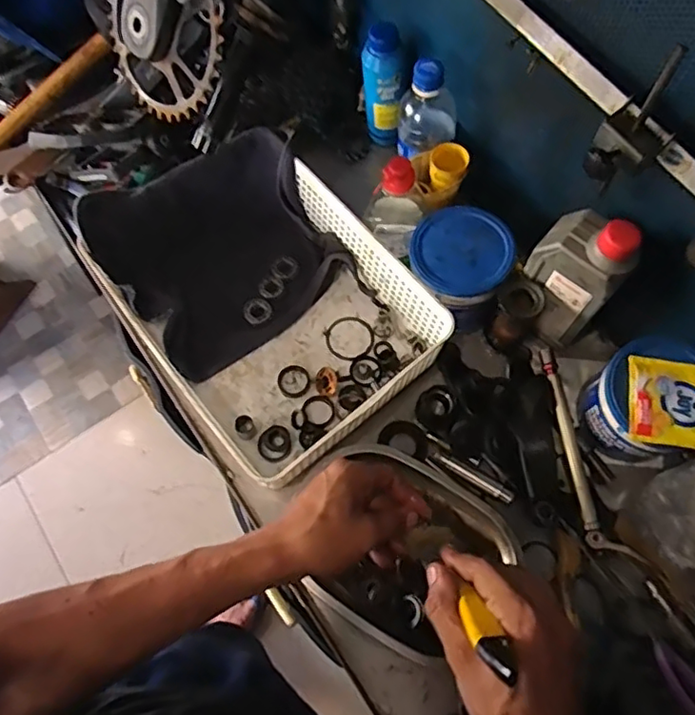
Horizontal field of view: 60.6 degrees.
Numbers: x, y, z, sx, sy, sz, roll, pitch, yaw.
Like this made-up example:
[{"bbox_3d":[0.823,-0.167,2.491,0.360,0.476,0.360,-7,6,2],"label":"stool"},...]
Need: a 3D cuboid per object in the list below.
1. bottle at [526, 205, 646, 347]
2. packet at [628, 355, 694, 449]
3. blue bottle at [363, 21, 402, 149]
[{"bbox_3d":[0.216,-0.076,0.578,0.079,0.176,0.046,41,74,16],"label":"bottle"},{"bbox_3d":[0.301,0.040,0.531,0.096,0.010,0.081,9,68,5],"label":"packet"},{"bbox_3d":[0.039,-0.311,0.689,0.040,0.144,0.035,-1,67,1],"label":"blue bottle"}]

